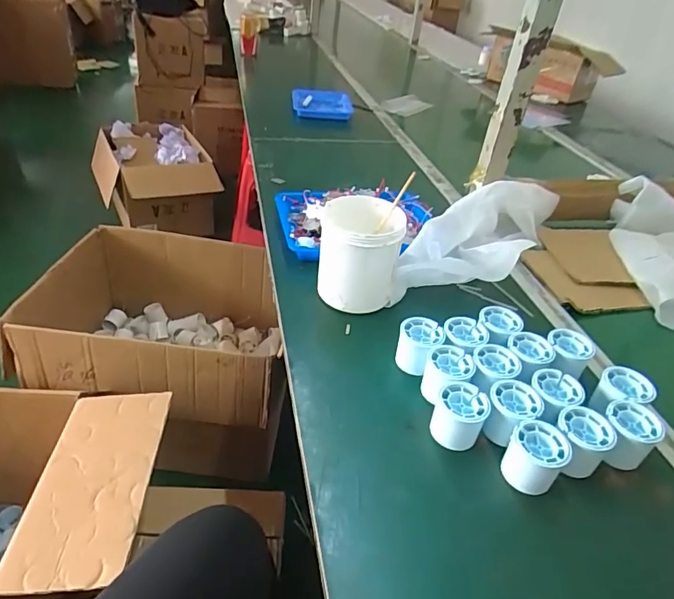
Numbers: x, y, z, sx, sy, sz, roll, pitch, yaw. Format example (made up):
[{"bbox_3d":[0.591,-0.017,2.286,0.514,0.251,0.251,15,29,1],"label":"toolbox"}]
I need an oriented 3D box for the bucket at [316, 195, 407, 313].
[{"bbox_3d":[0.030,-0.058,0.683,0.110,0.136,0.109,4,37,-5],"label":"bucket"}]

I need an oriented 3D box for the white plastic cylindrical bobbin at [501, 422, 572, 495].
[{"bbox_3d":[0.198,0.159,0.490,0.053,0.051,0.051,5,36,-4],"label":"white plastic cylindrical bobbin"}]

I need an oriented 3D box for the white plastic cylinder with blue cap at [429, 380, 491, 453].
[{"bbox_3d":[0.129,0.129,0.526,0.051,0.055,0.060,20,38,16],"label":"white plastic cylinder with blue cap"}]

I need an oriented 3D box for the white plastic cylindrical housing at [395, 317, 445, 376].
[{"bbox_3d":[0.102,0.060,0.611,0.055,0.053,0.057,9,36,2],"label":"white plastic cylindrical housing"}]

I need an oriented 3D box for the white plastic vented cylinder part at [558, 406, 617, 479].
[{"bbox_3d":[0.252,0.149,0.511,0.060,0.047,0.053,-2,38,-13],"label":"white plastic vented cylinder part"}]

